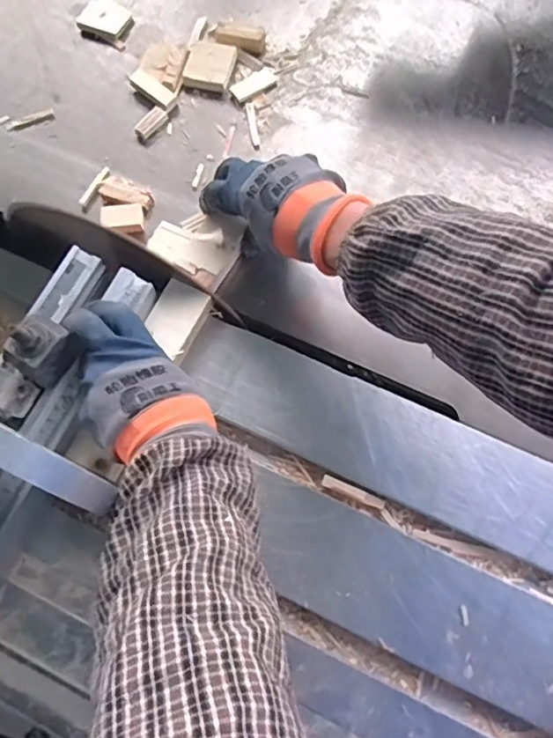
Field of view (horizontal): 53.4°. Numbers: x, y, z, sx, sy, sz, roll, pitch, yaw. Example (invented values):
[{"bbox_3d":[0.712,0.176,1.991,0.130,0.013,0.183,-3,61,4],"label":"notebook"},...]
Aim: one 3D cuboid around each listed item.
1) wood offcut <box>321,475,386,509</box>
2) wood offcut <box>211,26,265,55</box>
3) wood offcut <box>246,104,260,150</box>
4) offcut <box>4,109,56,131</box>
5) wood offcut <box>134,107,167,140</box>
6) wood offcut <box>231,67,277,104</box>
[{"bbox_3d":[0.065,0.104,0.466,0.055,0.004,0.009,22,73,8],"label":"wood offcut"},{"bbox_3d":[-0.041,-0.366,0.611,0.055,0.021,0.020,8,72,4],"label":"wood offcut"},{"bbox_3d":[-0.025,-0.257,0.580,0.009,0.004,0.058,-8,71,-2],"label":"wood offcut"},{"bbox_3d":[-0.265,-0.268,0.592,0.053,0.005,0.010,-20,72,-6],"label":"offcut"},{"bbox_3d":[-0.132,-0.259,0.580,0.017,0.010,0.038,42,77,14],"label":"wood offcut"},{"bbox_3d":[-0.024,-0.309,0.597,0.053,0.004,0.026,-35,74,-10],"label":"wood offcut"}]

